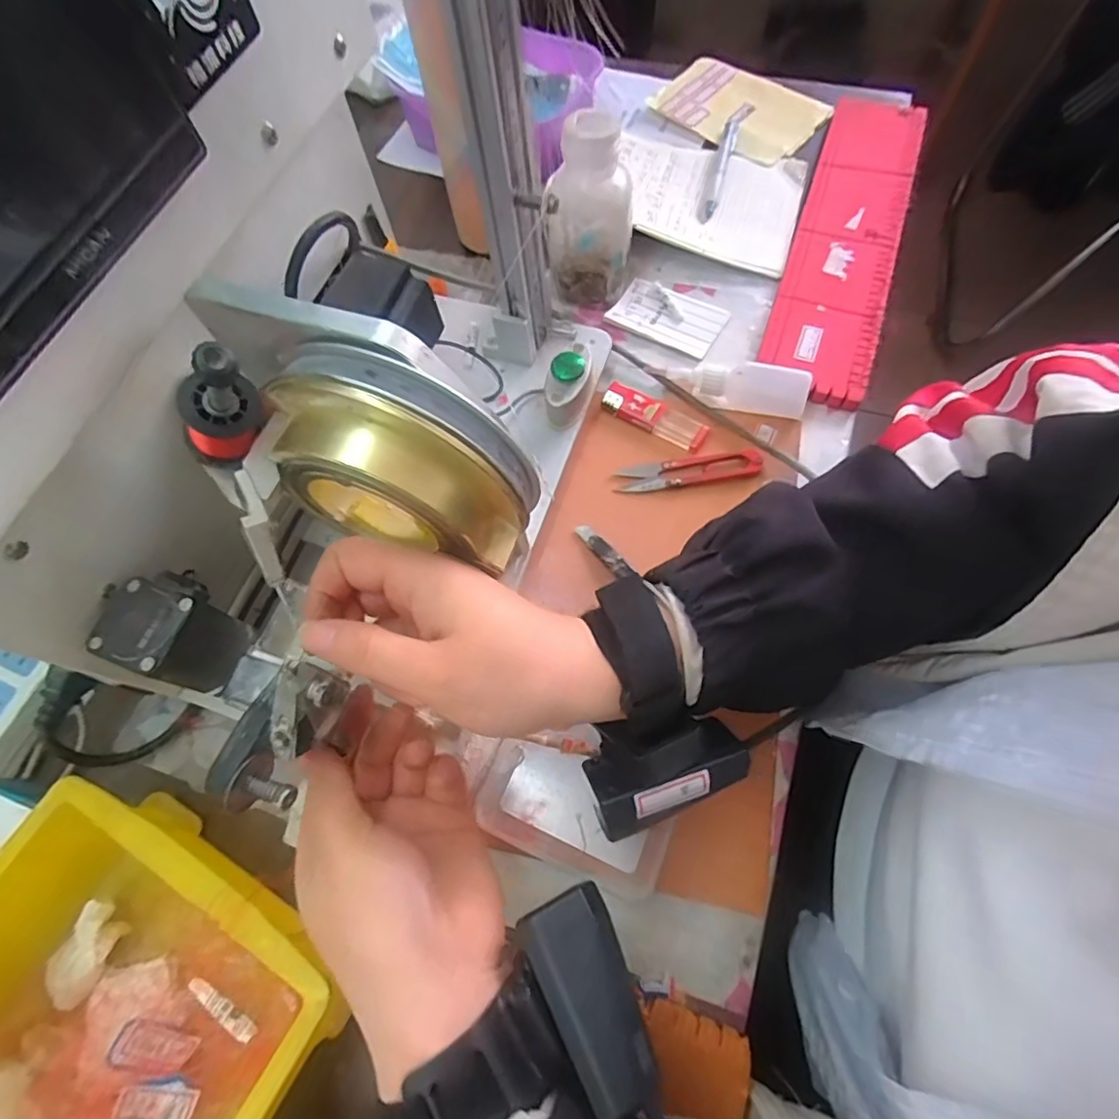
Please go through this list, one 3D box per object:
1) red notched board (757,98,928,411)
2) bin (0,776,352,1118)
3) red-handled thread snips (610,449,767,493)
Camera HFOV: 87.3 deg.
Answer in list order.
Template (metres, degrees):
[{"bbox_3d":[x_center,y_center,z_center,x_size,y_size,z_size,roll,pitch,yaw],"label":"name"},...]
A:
[{"bbox_3d":[0.238,-0.264,0.481,0.082,0.010,0.332,17,75,12],"label":"red notched board"},{"bbox_3d":[-0.237,0.247,0.265,0.178,0.078,0.248,27,73,15],"label":"bin"},{"bbox_3d":[0.091,-0.063,0.417,0.100,0.015,0.021,-6,66,1],"label":"red-handled thread snips"}]

